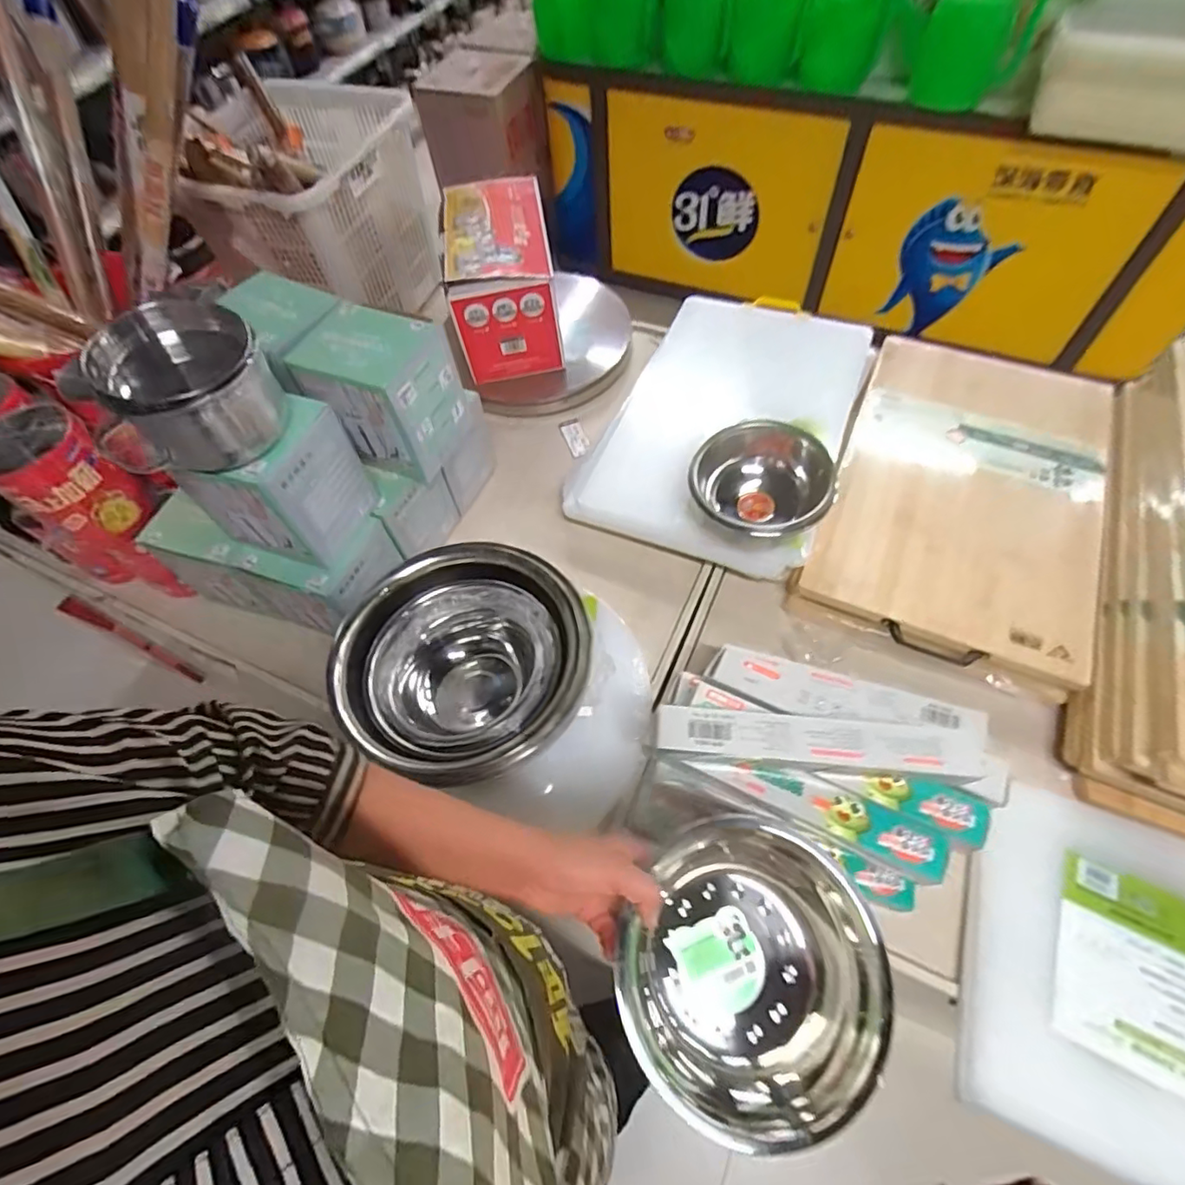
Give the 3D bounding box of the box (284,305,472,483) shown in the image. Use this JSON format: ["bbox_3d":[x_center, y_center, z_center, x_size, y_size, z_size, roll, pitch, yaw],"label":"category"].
[{"bbox_3d":[-0.275,-0.265,0.786,0.154,0.164,0.133,16,61,14],"label":"box"}]

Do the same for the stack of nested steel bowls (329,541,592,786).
[{"bbox_3d":[-0.144,0.077,0.703,0.253,0.114,0.271,7,60,9],"label":"stack of nested steel bowls"}]

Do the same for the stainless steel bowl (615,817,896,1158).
[{"bbox_3d":[0.114,0.273,0.432,0.188,0.080,0.186,-2,59,3],"label":"stainless steel bowl"}]

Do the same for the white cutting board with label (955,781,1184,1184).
[{"bbox_3d":[0.613,0.413,0.571,0.426,0.031,0.333,18,57,17],"label":"white cutting board with label"}]

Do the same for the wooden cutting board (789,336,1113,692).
[{"bbox_3d":[0.559,-0.157,0.874,0.365,0.048,0.562,22,66,15],"label":"wooden cutting board"}]

